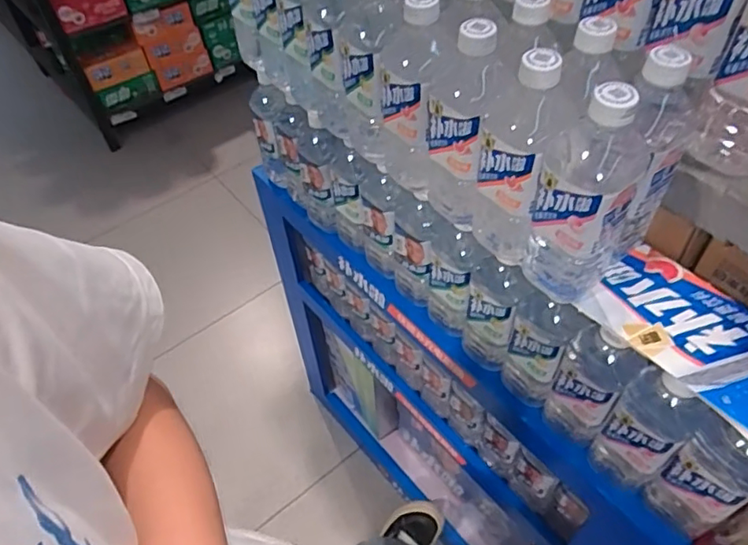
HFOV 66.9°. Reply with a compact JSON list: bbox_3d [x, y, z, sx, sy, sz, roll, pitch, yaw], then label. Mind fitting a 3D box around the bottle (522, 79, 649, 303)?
[{"bbox_3d":[0.167,-0.054,0.463,0.067,0.211,0.061,20,55,19],"label":"bottle"}]

